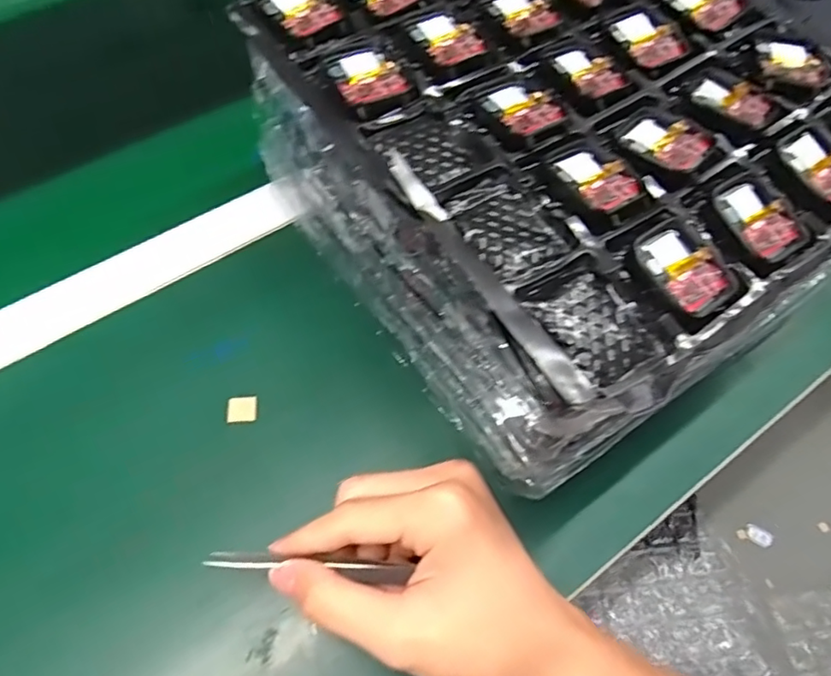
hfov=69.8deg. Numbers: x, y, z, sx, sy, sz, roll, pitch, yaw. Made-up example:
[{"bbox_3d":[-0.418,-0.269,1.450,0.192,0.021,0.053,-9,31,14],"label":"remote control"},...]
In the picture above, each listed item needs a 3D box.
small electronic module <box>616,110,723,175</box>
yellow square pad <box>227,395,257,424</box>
[{"bbox_3d":[0.121,-0.094,0.286,0.037,0.010,0.043,-37,68,-20],"label":"small electronic module"},{"bbox_3d":[-0.103,0.042,0.354,0.017,0.004,0.016,-4,61,-5],"label":"yellow square pad"}]

